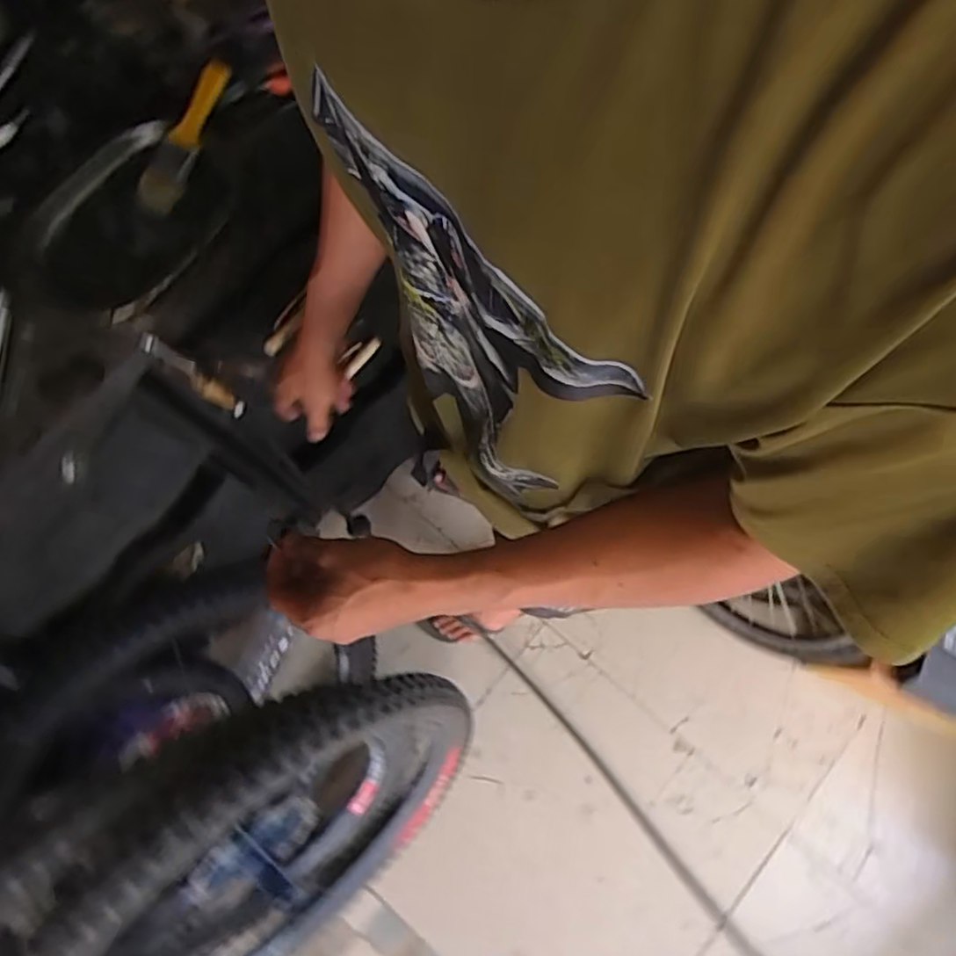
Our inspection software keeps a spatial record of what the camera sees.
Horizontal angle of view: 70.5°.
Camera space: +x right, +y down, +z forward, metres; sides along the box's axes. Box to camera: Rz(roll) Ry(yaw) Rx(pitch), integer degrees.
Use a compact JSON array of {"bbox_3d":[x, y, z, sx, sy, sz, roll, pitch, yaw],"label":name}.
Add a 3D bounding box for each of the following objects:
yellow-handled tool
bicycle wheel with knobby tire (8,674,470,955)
[{"bbox_3d":[-0.280,-0.328,0.649,0.039,0.015,0.153,26,91,7],"label":"yellow-handled tool"},{"bbox_3d":[-0.333,0.560,0.980,0.633,0.728,0.150,-25,55,-35],"label":"bicycle wheel with knobby tire"}]

